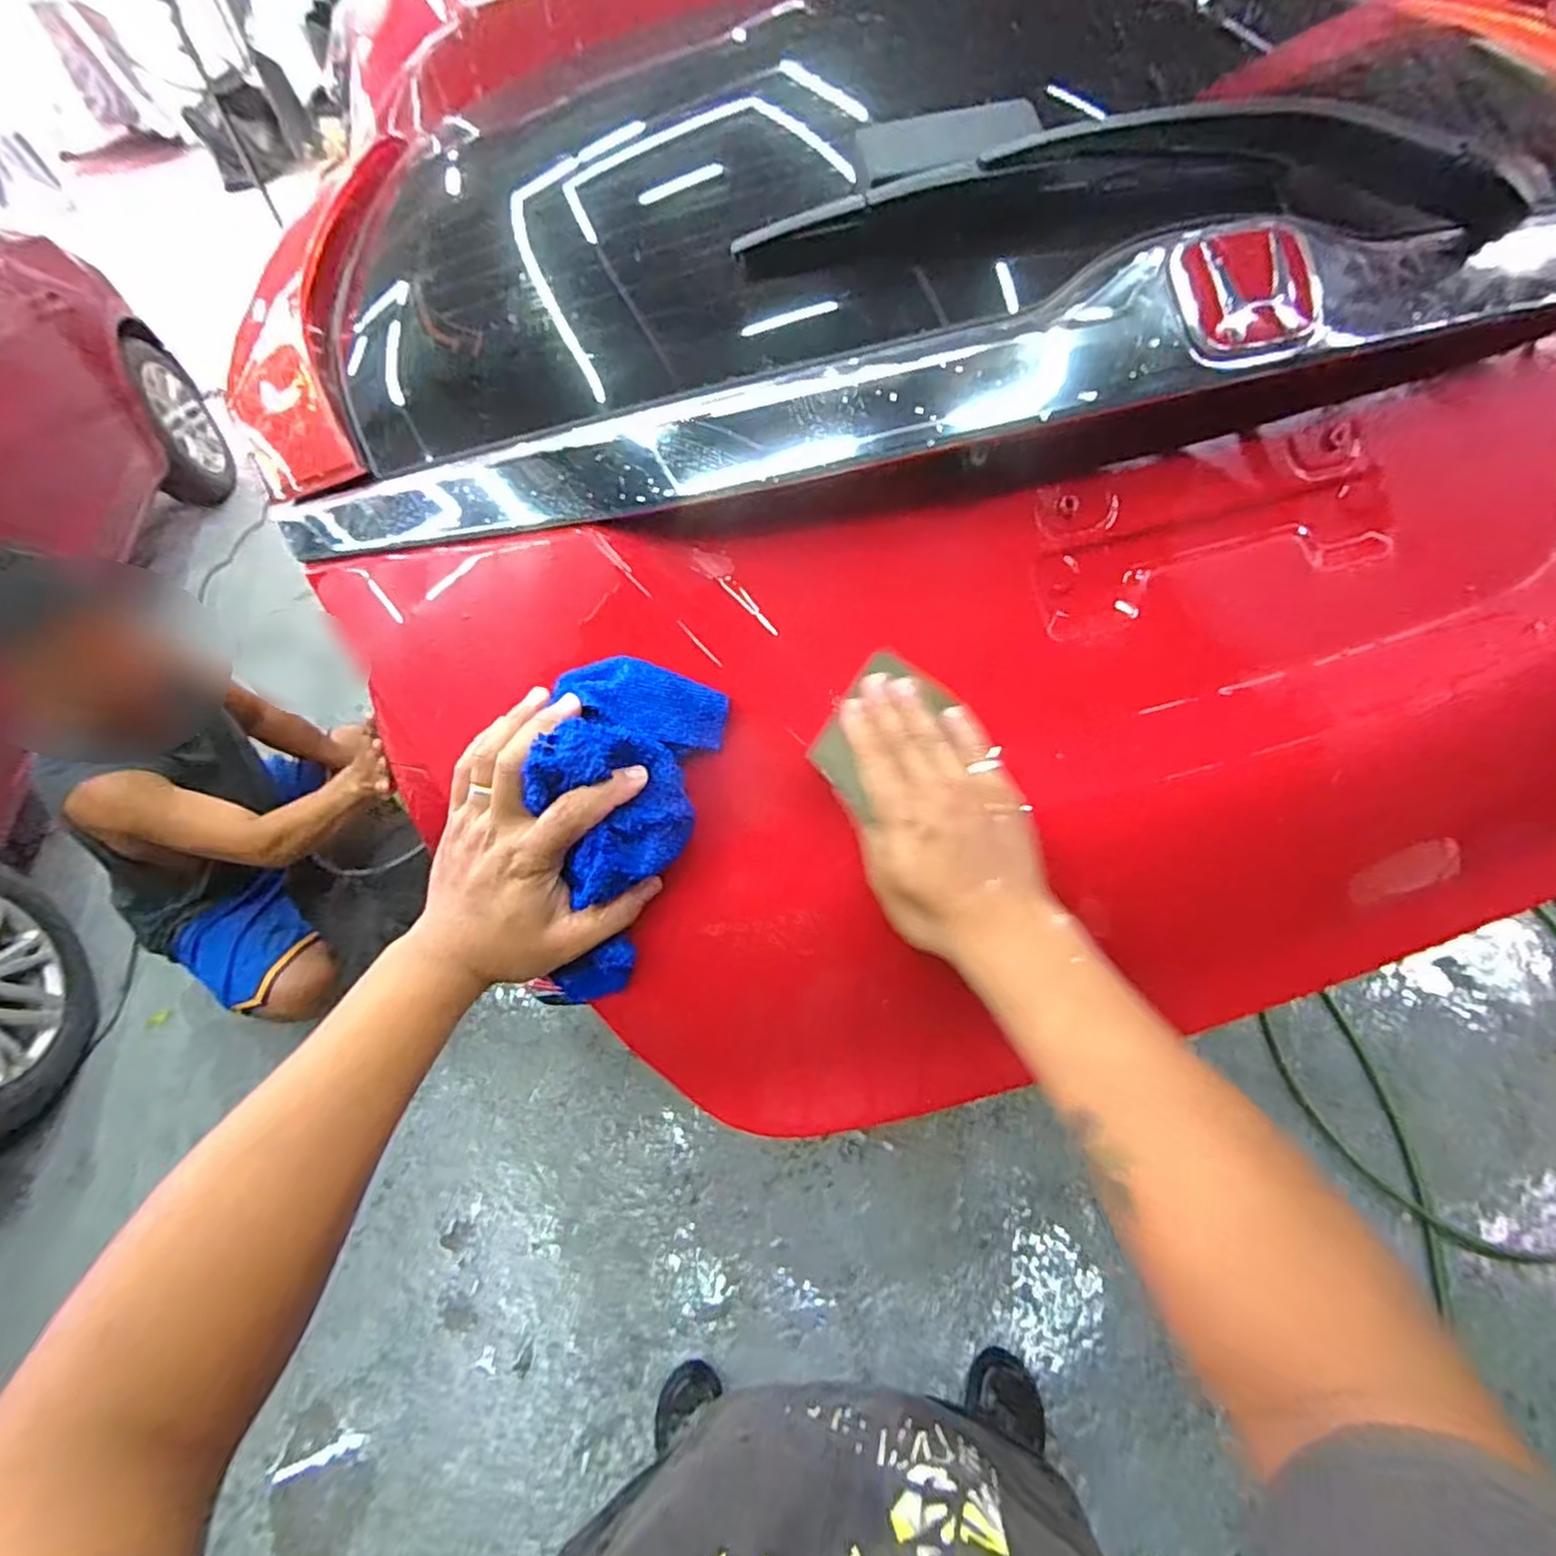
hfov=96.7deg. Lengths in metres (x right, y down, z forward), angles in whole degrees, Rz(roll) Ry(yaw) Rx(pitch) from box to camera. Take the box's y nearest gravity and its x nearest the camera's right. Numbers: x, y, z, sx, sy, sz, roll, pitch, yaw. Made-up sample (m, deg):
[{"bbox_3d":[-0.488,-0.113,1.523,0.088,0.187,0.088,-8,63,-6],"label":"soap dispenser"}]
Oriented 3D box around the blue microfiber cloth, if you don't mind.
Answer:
[{"bbox_3d":[-0.102,0.039,0.403,0.091,0.073,0.215,12,93,13],"label":"blue microfiber cloth"}]

